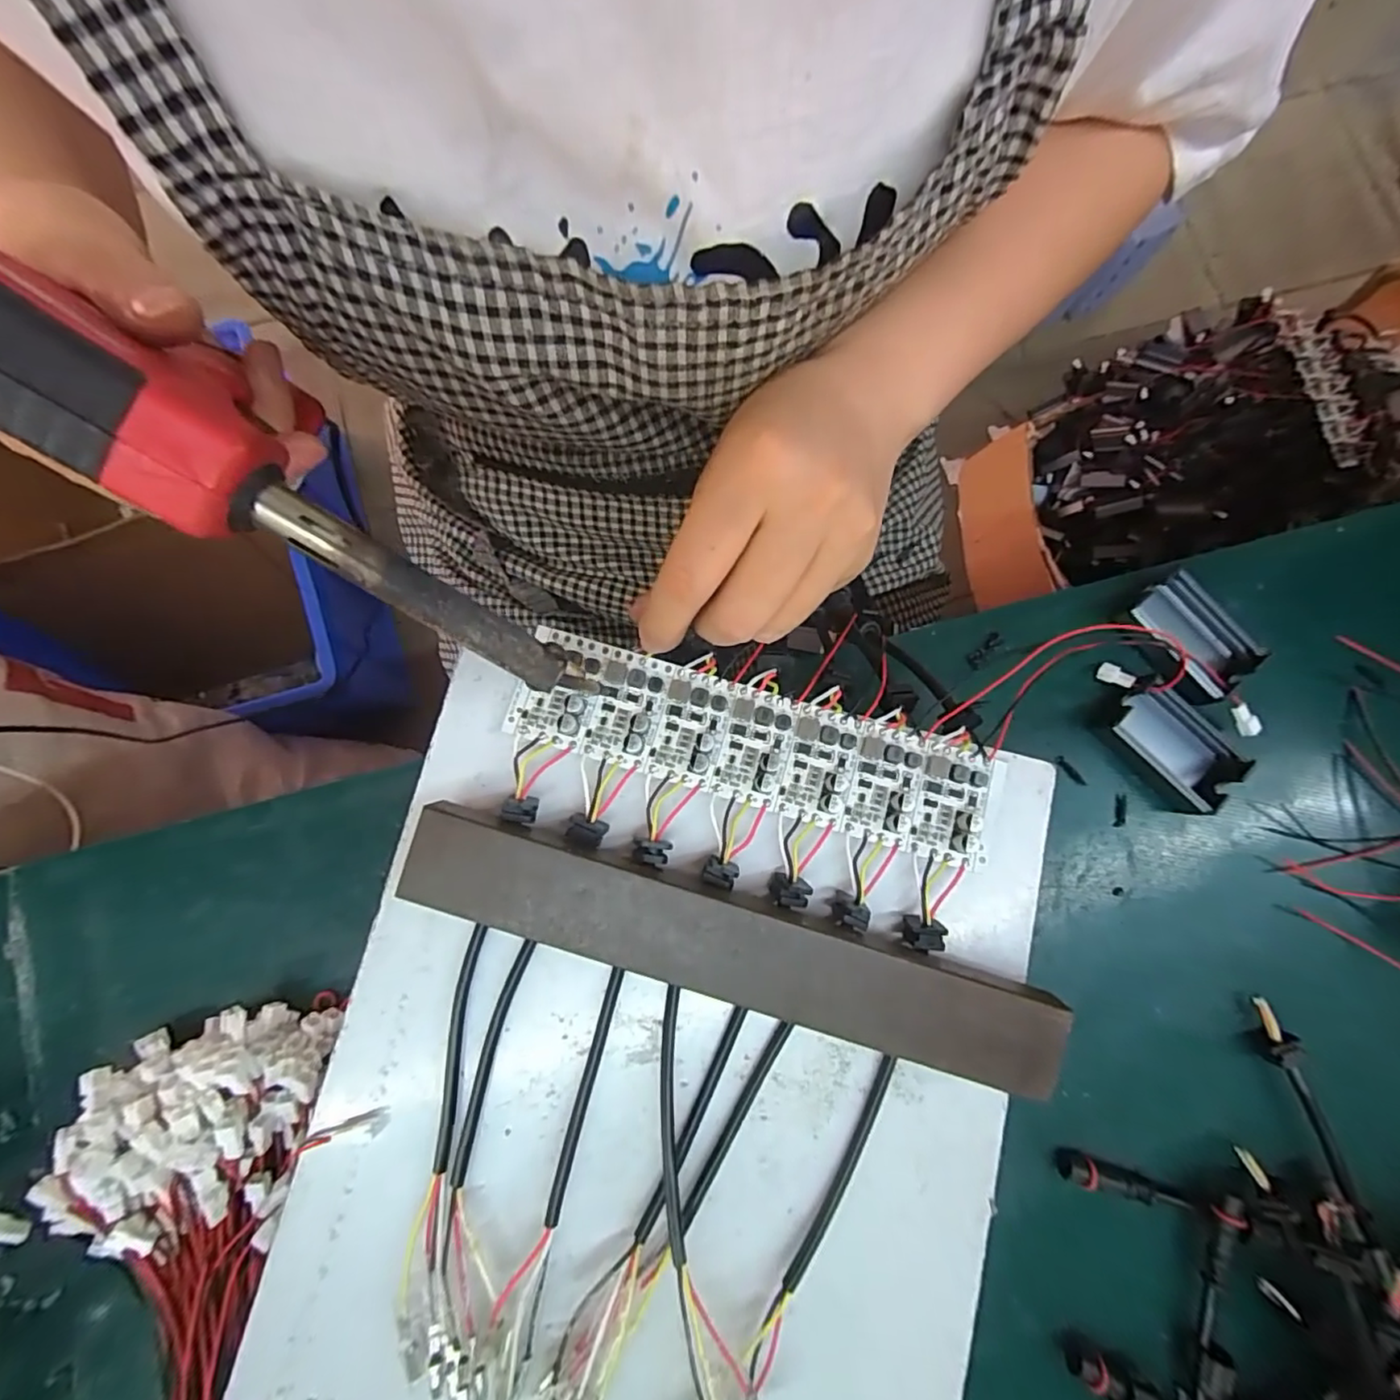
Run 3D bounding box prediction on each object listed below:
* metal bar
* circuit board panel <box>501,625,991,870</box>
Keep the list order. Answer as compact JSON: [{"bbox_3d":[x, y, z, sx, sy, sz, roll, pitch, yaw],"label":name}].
[{"bbox_3d":[0.008,0.078,0.189,0.204,0.026,0.034,16,81,2],"label":"metal bar"},{"bbox_3d":[0.018,0.015,0.208,0.167,0.008,0.040,16,79,2],"label":"circuit board panel"}]

